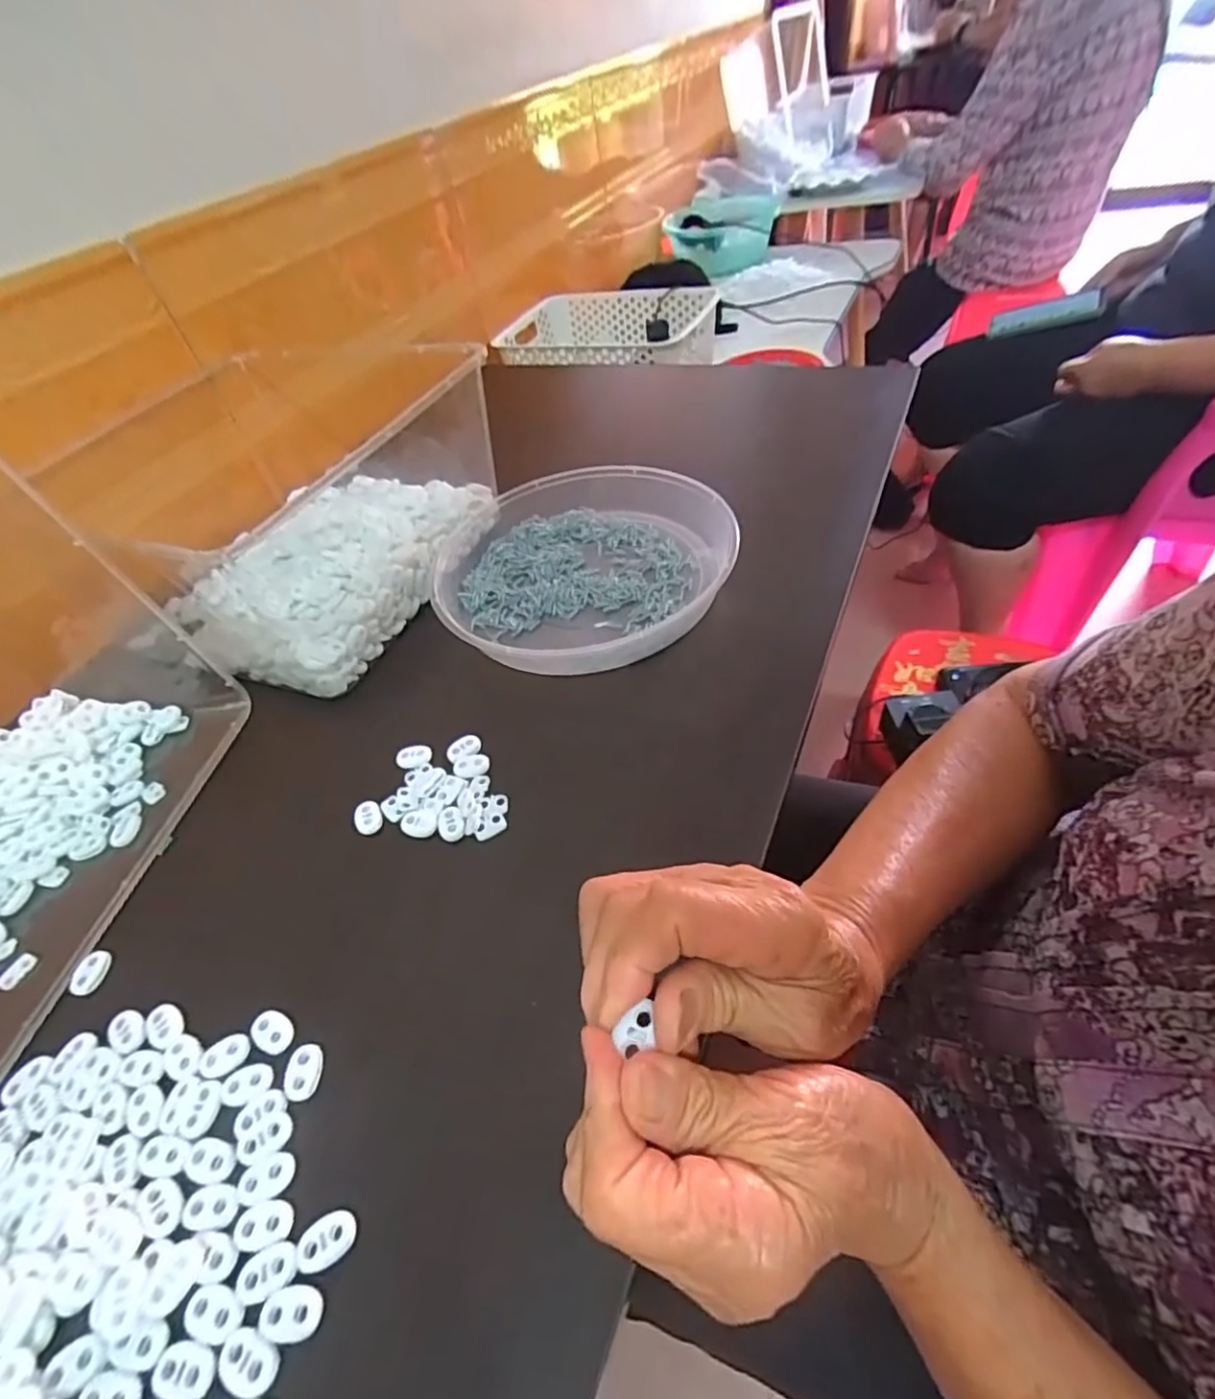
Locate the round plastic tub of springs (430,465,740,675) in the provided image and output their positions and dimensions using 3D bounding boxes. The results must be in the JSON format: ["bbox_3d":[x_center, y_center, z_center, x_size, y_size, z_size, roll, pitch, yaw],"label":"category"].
[{"bbox_3d":[-0.027,-0.105,0.496,0.229,0.041,0.227,-6,47,6],"label":"round plastic tub of springs"}]

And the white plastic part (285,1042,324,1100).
[{"bbox_3d":[-0.140,0.171,0.291,0.015,0.004,0.023,-12,47,0],"label":"white plastic part"}]

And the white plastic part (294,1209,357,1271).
[{"bbox_3d":[-0.110,0.212,0.248,0.022,0.004,0.015,-26,48,-13],"label":"white plastic part"}]

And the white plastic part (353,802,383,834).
[{"bbox_3d":[-0.146,0.071,0.383,0.016,0.004,0.023,-24,48,-11],"label":"white plastic part"}]

